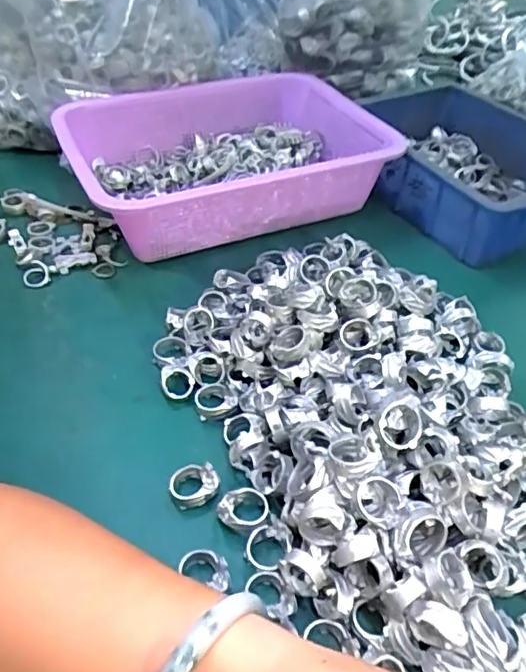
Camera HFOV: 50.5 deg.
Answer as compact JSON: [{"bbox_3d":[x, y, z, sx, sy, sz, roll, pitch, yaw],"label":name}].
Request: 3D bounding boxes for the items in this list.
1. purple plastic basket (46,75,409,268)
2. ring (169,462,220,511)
[{"bbox_3d":[-0.038,-0.179,0.573,0.301,0.089,0.230,-17,47,-19],"label":"purple plastic basket"},{"bbox_3d":[-0.042,0.091,0.341,0.029,0.019,0.021,-9,45,-12],"label":"ring"}]

